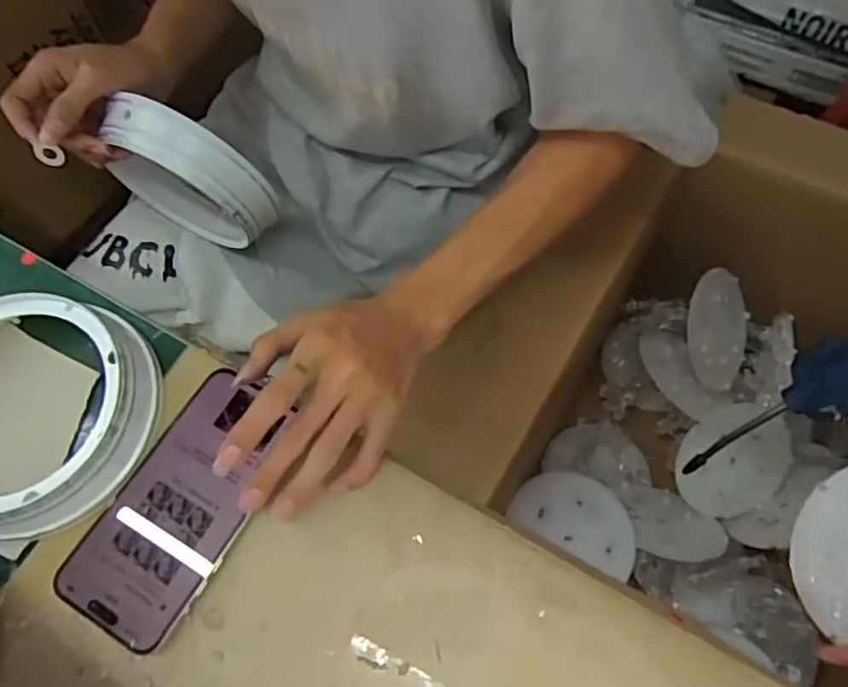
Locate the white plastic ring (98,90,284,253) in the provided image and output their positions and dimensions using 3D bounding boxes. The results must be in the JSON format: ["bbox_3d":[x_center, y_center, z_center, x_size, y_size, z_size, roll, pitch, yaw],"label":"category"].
[{"bbox_3d":[-0.198,-0.132,0.541,0.154,0.144,0.034,19,69,11],"label":"white plastic ring"}]

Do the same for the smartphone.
[{"bbox_3d":[-0.142,0.094,0.389,0.076,0.015,0.152,25,71,12],"label":"smartphone"}]

